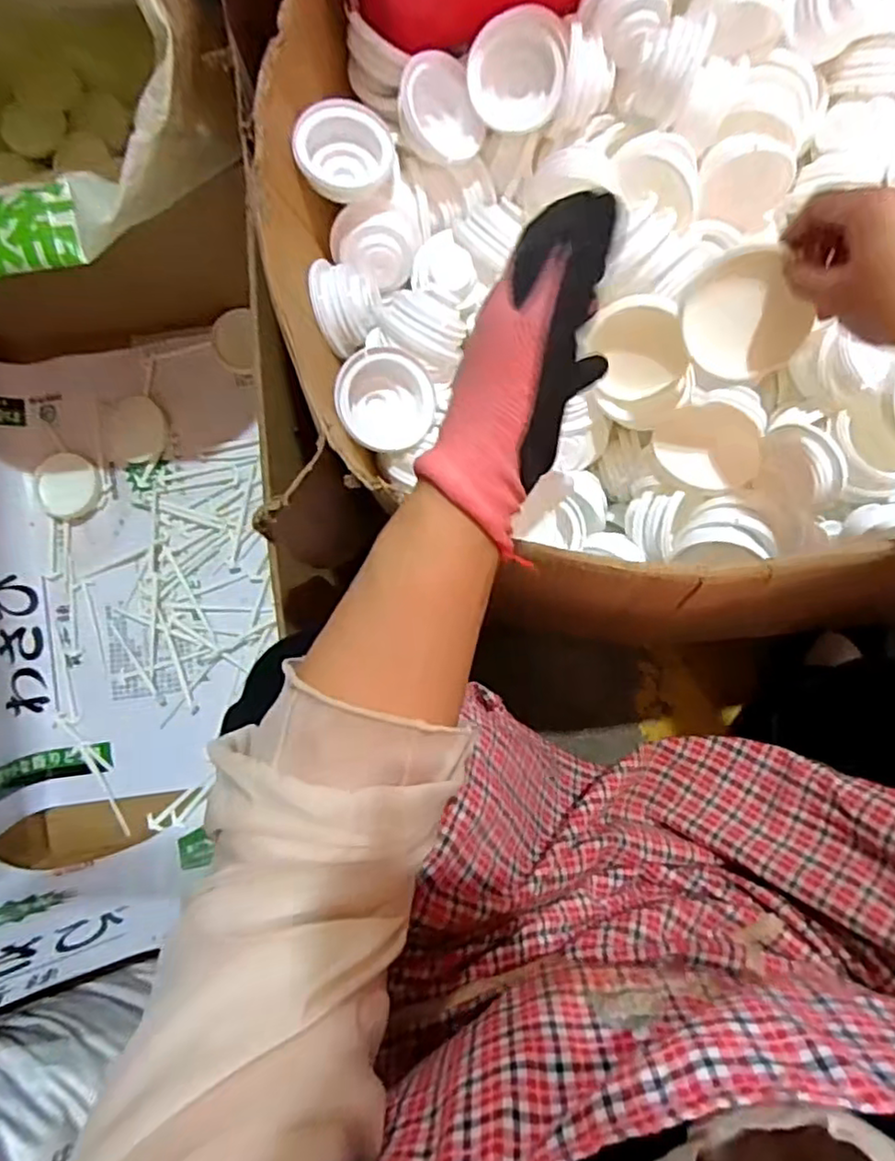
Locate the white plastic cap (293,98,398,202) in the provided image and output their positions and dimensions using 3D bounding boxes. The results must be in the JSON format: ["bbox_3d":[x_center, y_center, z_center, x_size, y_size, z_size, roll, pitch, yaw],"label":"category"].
[{"bbox_3d":[-0.081,-0.335,0.506,0.077,0.028,0.065,-30,118,-6],"label":"white plastic cap"}]

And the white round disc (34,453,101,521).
[{"bbox_3d":[-0.488,-0.122,0.833,0.077,0.011,0.083,0,94,-5],"label":"white round disc"}]

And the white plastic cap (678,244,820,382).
[{"bbox_3d":[0.190,-0.172,0.424,0.065,0.013,0.081,-27,116,23],"label":"white plastic cap"}]

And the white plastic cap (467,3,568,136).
[{"bbox_3d":[0.053,-0.383,0.487,0.069,0.027,0.072,7,127,10],"label":"white plastic cap"}]

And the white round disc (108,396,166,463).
[{"bbox_3d":[-0.392,-0.191,0.814,0.075,0.004,0.083,-15,86,3],"label":"white round disc"}]

